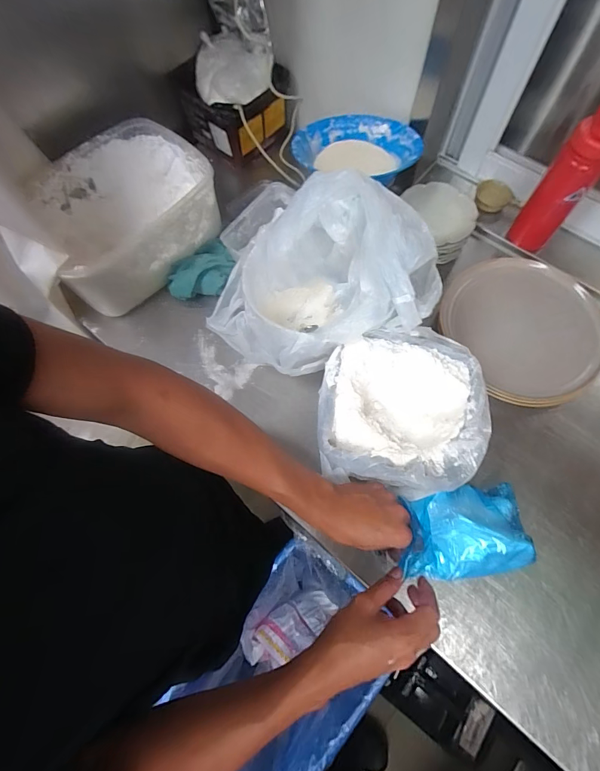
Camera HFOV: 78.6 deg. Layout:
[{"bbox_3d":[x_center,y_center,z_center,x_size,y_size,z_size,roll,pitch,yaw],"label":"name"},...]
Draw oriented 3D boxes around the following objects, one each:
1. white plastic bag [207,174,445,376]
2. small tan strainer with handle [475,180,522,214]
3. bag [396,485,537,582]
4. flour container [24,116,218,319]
[{"bbox_3d":[0.020,-0.139,0.543,0.317,0.257,0.202,-5,68,0],"label":"white plastic bag"},{"bbox_3d":[0.392,-0.372,0.723,0.083,0.034,0.054,21,71,10],"label":"small tan strainer with handle"},{"bbox_3d":[0.219,0.191,0.479,0.192,0.091,0.115,-7,69,-1],"label":"bag"},{"bbox_3d":[-0.310,-0.313,0.676,0.304,0.122,0.243,-38,72,-13],"label":"flour container"}]

